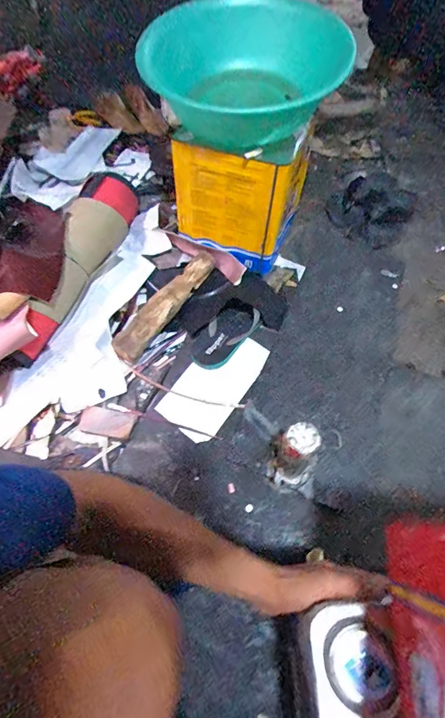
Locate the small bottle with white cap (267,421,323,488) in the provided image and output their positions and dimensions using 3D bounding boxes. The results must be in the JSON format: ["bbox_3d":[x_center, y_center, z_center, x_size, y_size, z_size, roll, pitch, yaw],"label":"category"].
[{"bbox_3d":[0.111,0.157,0.575,0.061,0.169,0.075,17,63,10],"label":"small bottle with white cap"}]

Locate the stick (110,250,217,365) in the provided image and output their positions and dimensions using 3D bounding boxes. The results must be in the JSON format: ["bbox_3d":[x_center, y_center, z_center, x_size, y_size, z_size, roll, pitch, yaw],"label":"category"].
[{"bbox_3d":[-0.117,-0.120,0.784,0.070,0.045,0.314,34,69,18],"label":"stick"}]

